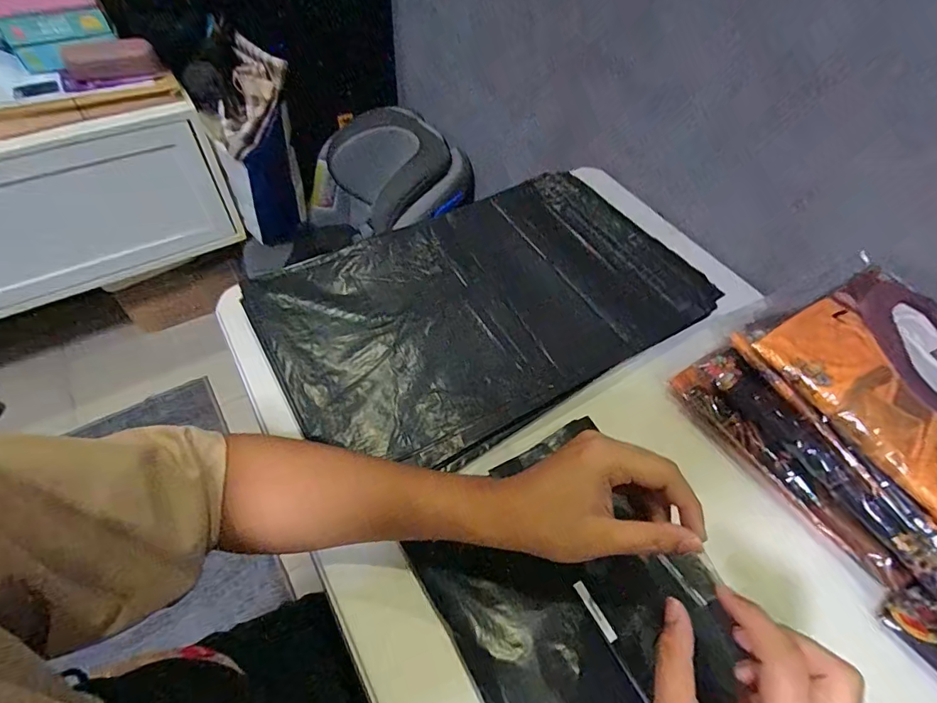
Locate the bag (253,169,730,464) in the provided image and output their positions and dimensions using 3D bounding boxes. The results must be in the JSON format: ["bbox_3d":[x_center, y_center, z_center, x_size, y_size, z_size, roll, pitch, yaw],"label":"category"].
[{"bbox_3d":[0.019,-0.062,0.559,0.471,0.020,0.301,-26,60,-19],"label":"bag"}]

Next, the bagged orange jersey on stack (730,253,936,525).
[{"bbox_3d":[0.381,0.032,0.398,0.189,0.030,0.229,-27,60,-19],"label":"bagged orange jersey on stack"}]

